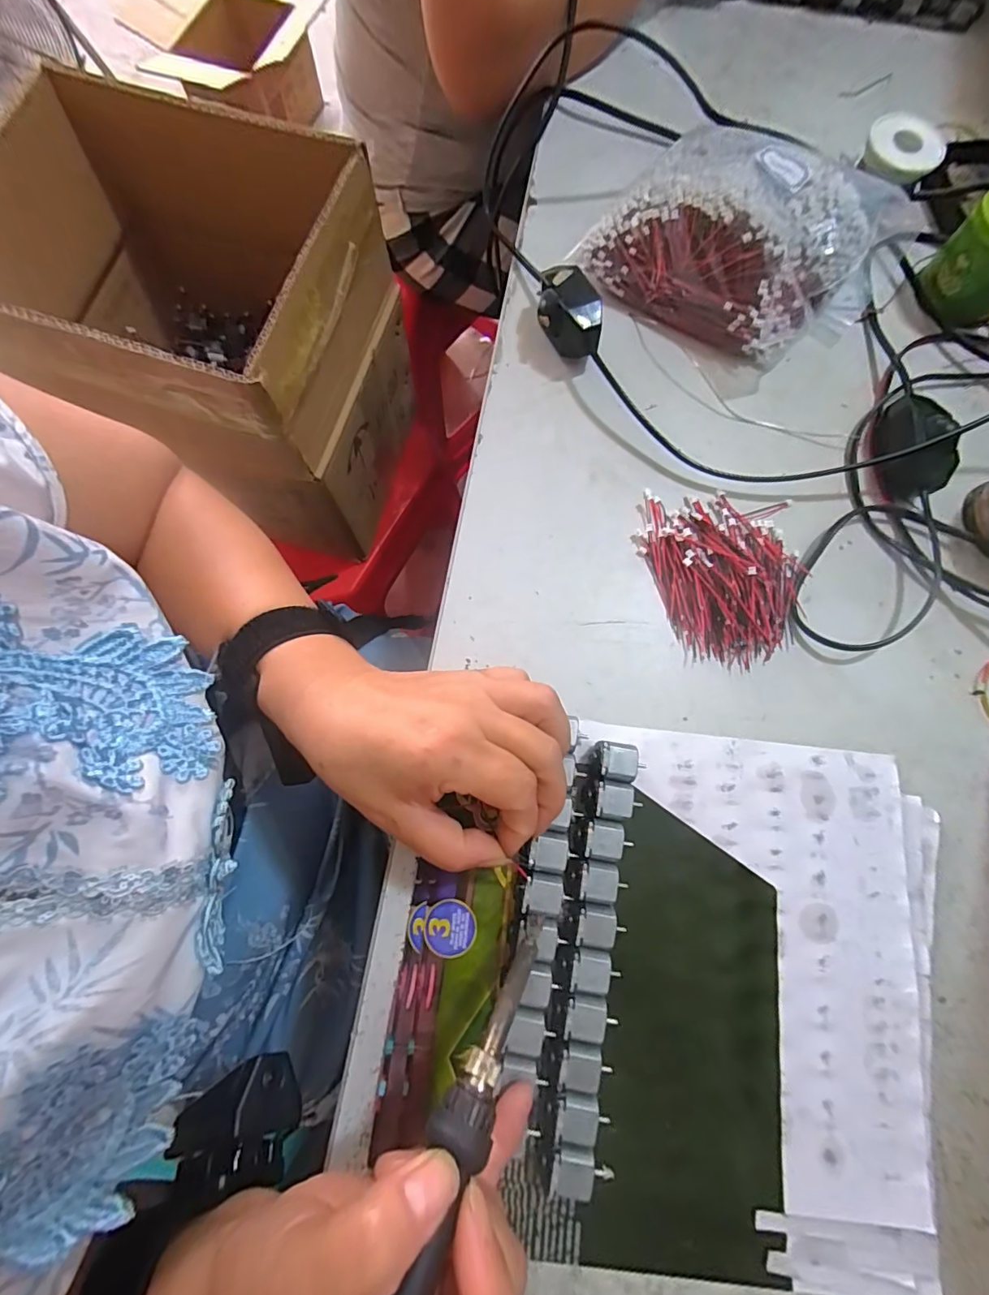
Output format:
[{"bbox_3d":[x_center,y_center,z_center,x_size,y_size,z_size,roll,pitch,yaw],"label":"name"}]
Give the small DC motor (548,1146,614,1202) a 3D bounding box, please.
[{"bbox_3d":[0.037,0.230,0.222,0.028,0.020,0.018,18,77,3],"label":"small DC motor"}]

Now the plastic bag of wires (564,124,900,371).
[{"bbox_3d":[0.165,-0.270,0.326,0.177,0.053,0.139,29,78,5],"label":"plastic bag of wires"}]

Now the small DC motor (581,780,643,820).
[{"bbox_3d":[0.060,0.078,0.258,0.029,0.014,0.017,8,77,1],"label":"small DC motor"}]

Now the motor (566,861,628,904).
[{"bbox_3d":[0.050,0.115,0.247,0.029,0.013,0.018,4,77,0],"label":"motor"}]

